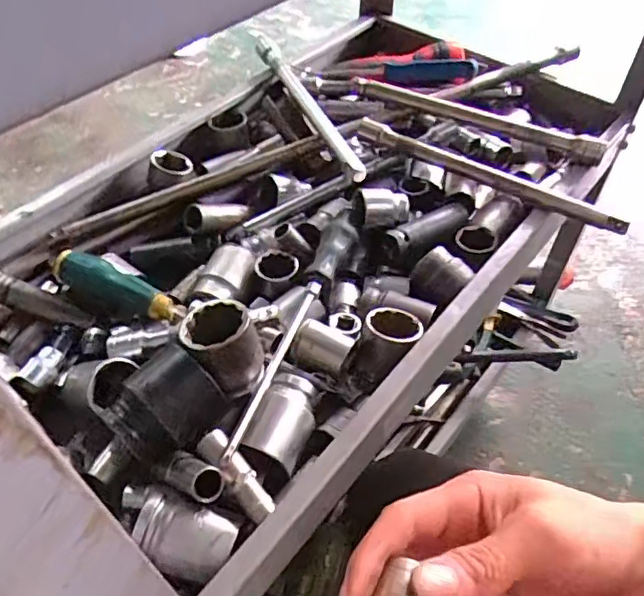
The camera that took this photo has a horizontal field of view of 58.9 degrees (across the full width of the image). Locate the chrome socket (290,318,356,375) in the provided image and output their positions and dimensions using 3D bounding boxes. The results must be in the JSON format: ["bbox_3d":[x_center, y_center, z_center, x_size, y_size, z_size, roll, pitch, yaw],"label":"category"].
[{"bbox_3d":[0.001,0.037,0.412,0.041,0.028,0.029,12,49,10],"label":"chrome socket"}]

